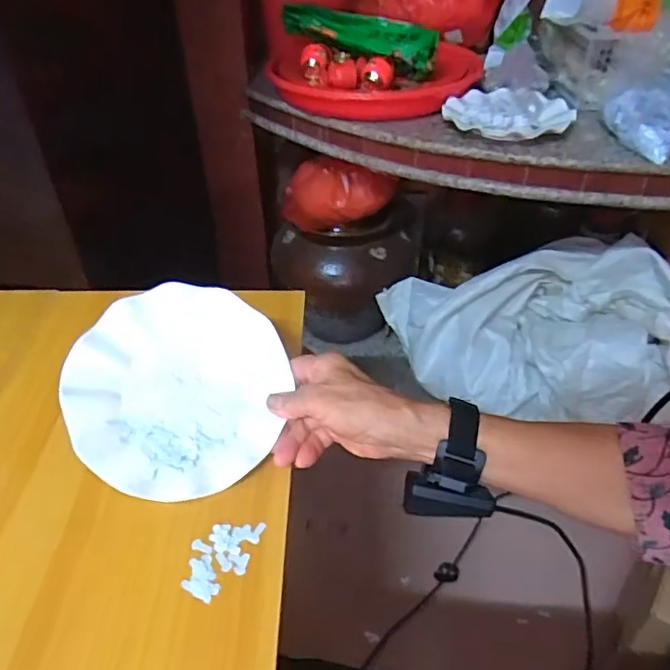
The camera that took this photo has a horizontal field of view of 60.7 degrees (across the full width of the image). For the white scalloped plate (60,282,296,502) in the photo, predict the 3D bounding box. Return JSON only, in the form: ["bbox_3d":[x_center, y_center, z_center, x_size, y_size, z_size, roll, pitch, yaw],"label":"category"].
[{"bbox_3d":[-0.134,0.045,0.496,0.179,0.022,0.178,2,72,-5],"label":"white scalloped plate"}]

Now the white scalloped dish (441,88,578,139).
[{"bbox_3d":[0.259,-0.332,0.852,0.184,0.037,0.153,13,42,16],"label":"white scalloped dish"}]

